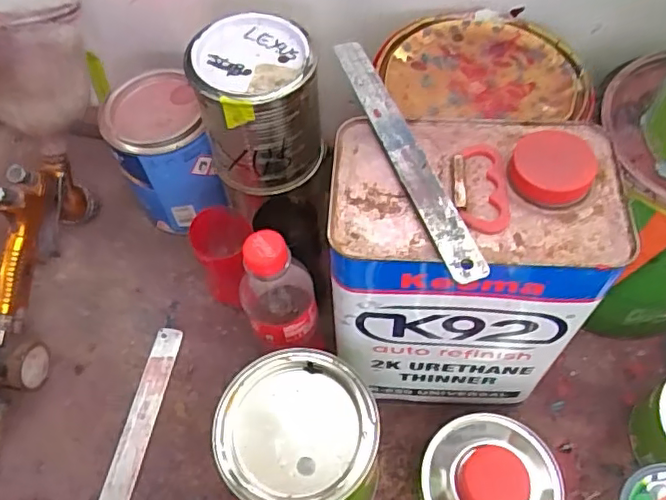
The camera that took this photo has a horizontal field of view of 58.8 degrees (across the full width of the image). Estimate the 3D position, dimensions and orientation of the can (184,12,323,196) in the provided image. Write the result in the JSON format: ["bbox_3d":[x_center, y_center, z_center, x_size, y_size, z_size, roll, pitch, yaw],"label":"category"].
[{"bbox_3d":[-0.062,-0.121,0.491,0.090,0.107,0.098,-1,57,2],"label":"can"}]

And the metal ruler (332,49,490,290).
[{"bbox_3d":[0.041,-0.064,0.359,0.019,0.006,0.194,-17,57,-8],"label":"metal ruler"}]

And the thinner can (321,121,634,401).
[{"bbox_3d":[0.085,0.017,0.421,0.184,0.212,0.114,4,58,5],"label":"thinner can"}]

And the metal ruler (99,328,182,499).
[{"bbox_3d":[-0.179,0.197,0.495,0.026,0.004,0.280,8,57,5],"label":"metal ruler"}]

